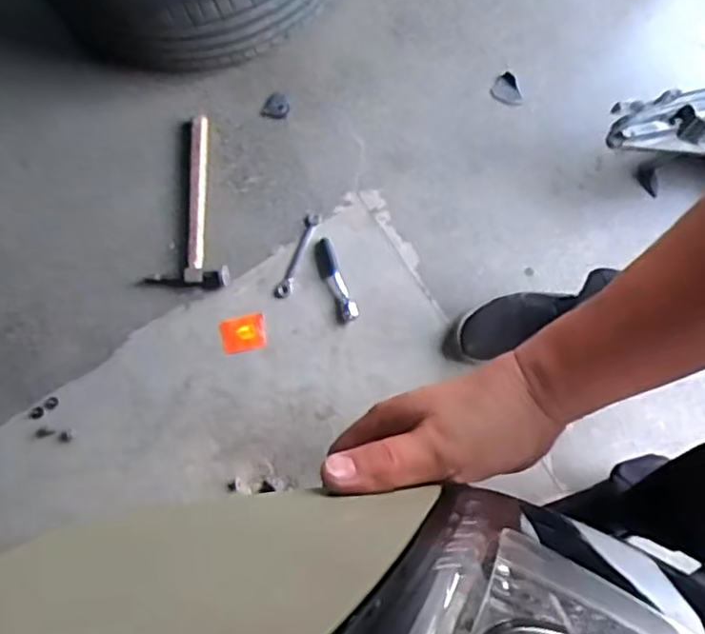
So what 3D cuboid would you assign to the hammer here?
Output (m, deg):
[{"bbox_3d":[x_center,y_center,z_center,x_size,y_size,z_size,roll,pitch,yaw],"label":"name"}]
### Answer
[{"bbox_3d":[-0.315,-0.205,1.200,0.157,0.026,0.328,-6,81,1],"label":"hammer"}]

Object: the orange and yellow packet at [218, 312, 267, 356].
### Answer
[{"bbox_3d":[-0.193,0.030,1.166,0.081,0.007,0.062,-13,88,5],"label":"orange and yellow packet"}]

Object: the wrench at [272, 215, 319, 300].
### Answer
[{"bbox_3d":[-0.100,-0.109,1.167,0.028,0.011,0.165,20,82,5],"label":"wrench"}]

